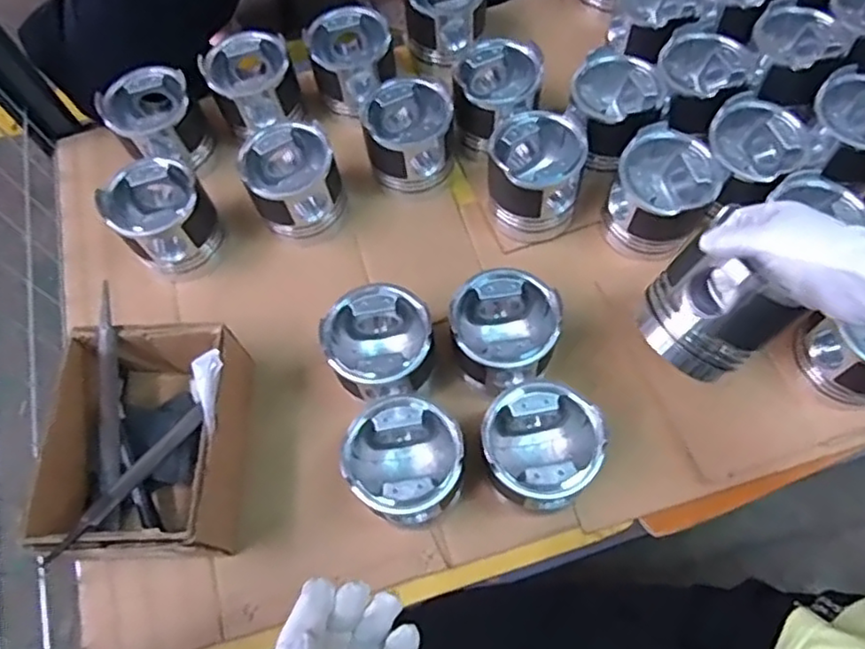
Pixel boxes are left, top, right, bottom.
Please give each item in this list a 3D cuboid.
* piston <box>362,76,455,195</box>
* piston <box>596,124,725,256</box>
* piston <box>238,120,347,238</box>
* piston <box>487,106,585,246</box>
[{"bbox_3d":[-0.024,-0.207,0.709,0.092,0.101,0.090,-2,65,2],"label":"piston"},{"bbox_3d":[0.234,-0.131,0.657,0.097,0.099,0.089,34,71,17],"label":"piston"},{"bbox_3d":[-0.149,-0.151,0.696,0.098,0.100,0.092,-10,65,-2],"label":"piston"},{"bbox_3d":[0.109,-0.159,0.680,0.096,0.101,0.100,17,67,11],"label":"piston"}]

